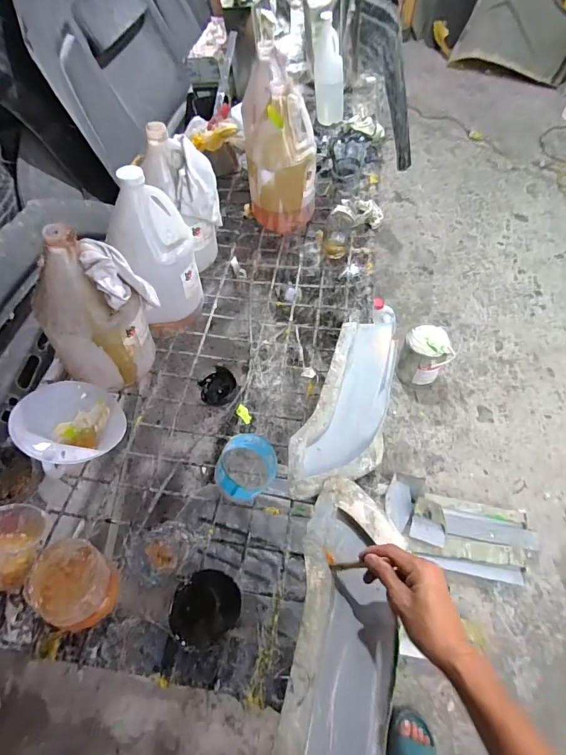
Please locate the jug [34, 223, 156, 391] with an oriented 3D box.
[{"bbox_3d":[-0.304,-0.088,0.630,0.116,0.261,0.139,25,63,17],"label":"jug"}]

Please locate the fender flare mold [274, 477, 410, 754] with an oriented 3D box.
[{"bbox_3d":[0.075,0.308,0.488,0.120,0.042,0.358,6,53,8],"label":"fender flare mold"}]

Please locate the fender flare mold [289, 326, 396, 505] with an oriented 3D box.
[{"bbox_3d":[0.118,0.052,0.691,0.142,0.058,0.359,16,61,12],"label":"fender flare mold"}]

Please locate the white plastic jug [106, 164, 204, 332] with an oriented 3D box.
[{"bbox_3d":[-0.221,-0.199,0.716,0.127,0.281,0.141,-10,59,-3],"label":"white plastic jug"}]

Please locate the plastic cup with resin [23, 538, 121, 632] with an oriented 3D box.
[{"bbox_3d":[-0.259,0.257,0.495,0.087,0.067,0.097,-34,63,-17],"label":"plastic cup with resin"}]

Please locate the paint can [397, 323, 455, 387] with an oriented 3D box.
[{"bbox_3d":[0.544,-0.068,1.523,0.178,0.235,0.138,11,60,9],"label":"paint can"}]

